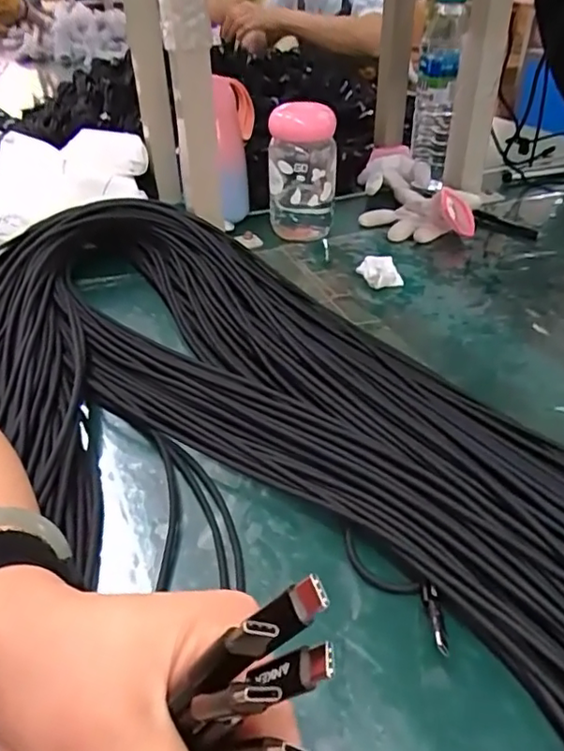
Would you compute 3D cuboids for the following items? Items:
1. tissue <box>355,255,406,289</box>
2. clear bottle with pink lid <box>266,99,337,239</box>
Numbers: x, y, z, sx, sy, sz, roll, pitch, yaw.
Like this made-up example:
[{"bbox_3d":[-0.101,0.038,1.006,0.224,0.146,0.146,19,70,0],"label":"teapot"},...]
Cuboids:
[{"bbox_3d":[0.094,-0.099,0.558,0.044,0.027,0.017,9,37,13],"label":"tissue"},{"bbox_3d":[0.021,-0.213,0.616,0.070,0.135,0.065,2,36,2],"label":"clear bottle with pink lid"}]

